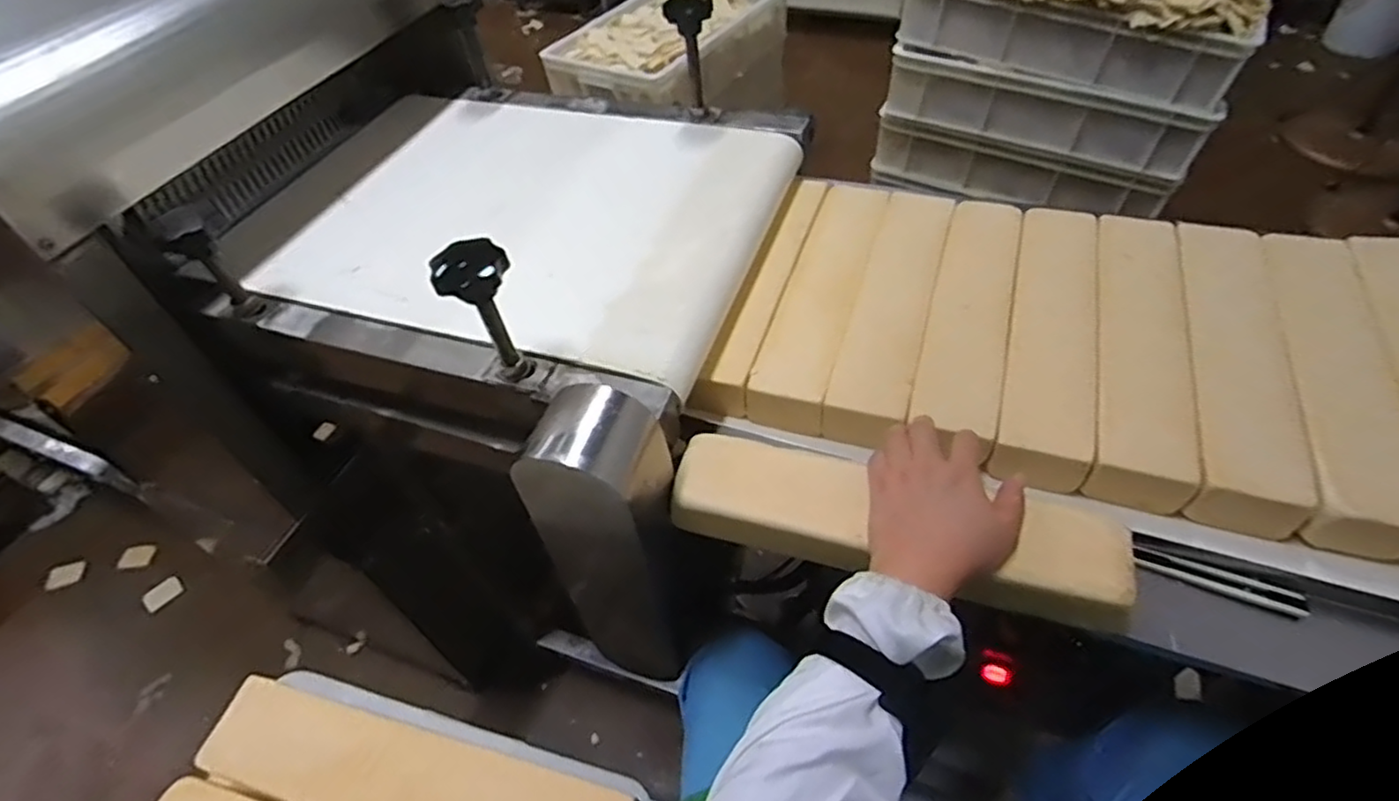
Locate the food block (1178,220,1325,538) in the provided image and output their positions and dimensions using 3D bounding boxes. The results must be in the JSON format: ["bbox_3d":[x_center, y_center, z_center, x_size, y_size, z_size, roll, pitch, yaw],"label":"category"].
[{"bbox_3d":[0.506,-0.043,0.659,0.086,0.064,0.350,10,52,13],"label":"food block"}]

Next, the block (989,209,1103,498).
[{"bbox_3d":[0.361,-0.072,0.701,0.079,0.056,0.355,14,53,16],"label":"block"}]

